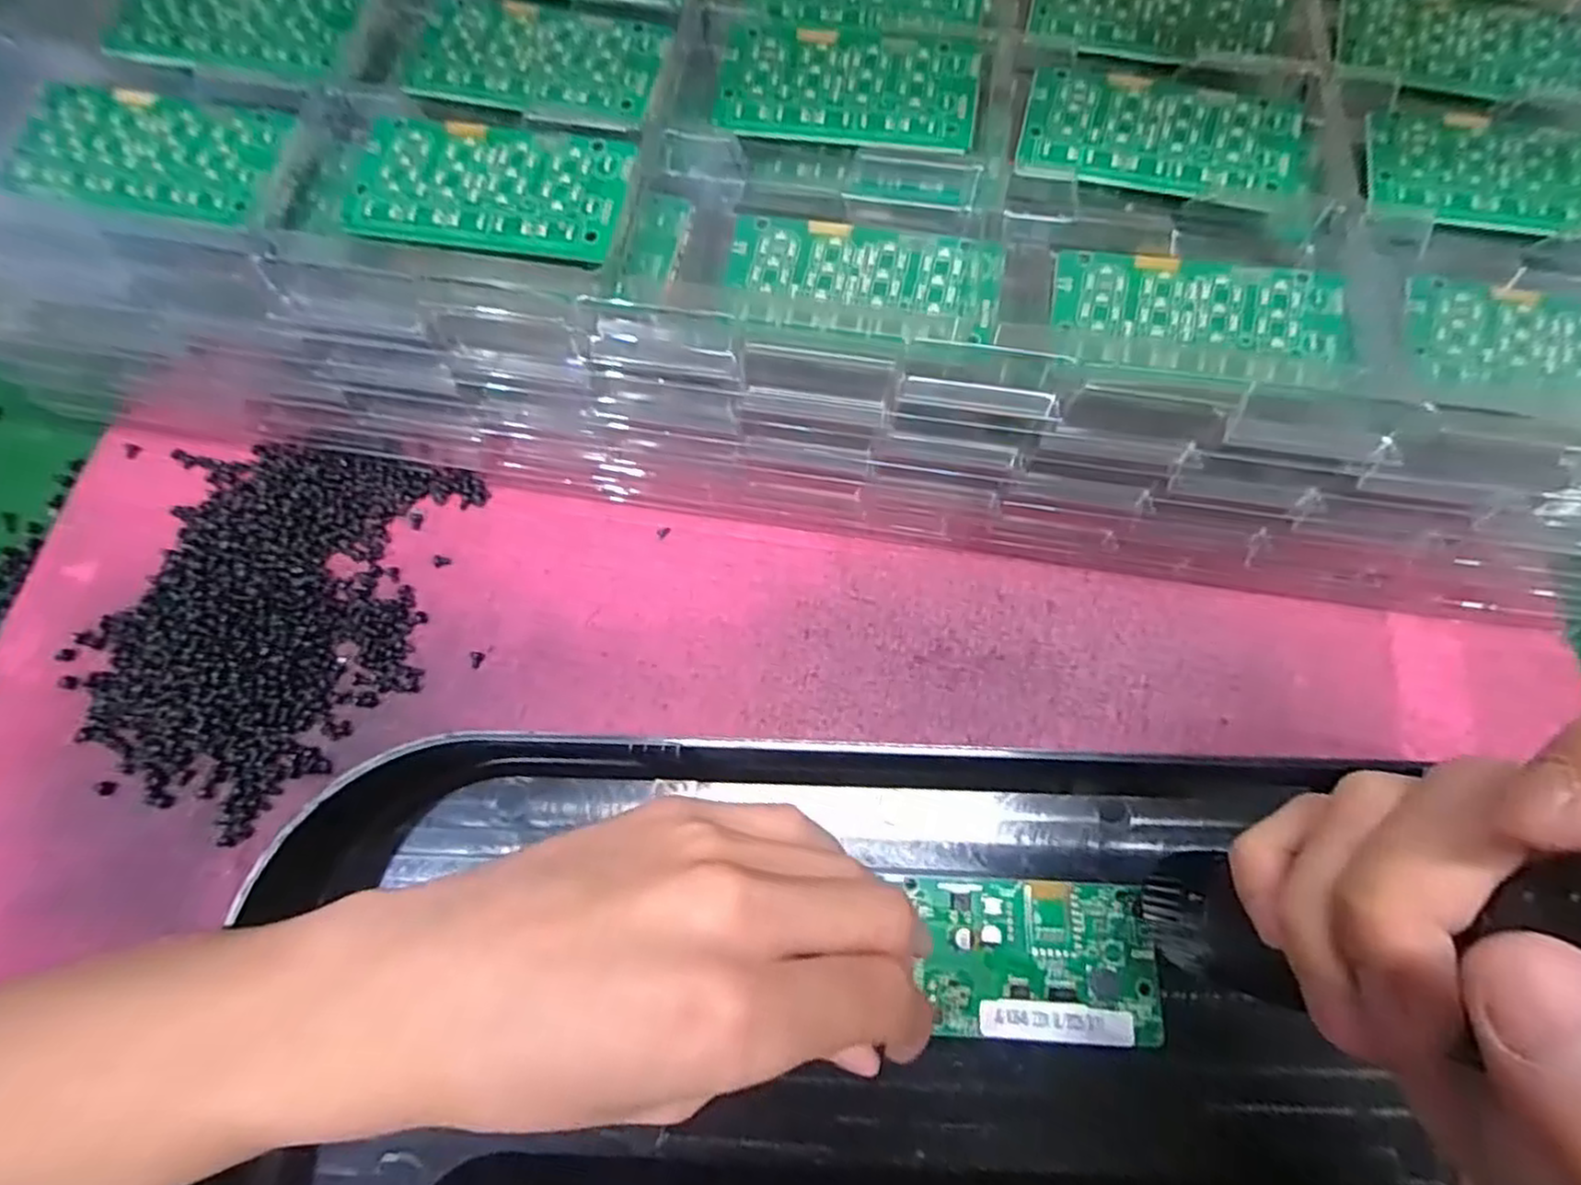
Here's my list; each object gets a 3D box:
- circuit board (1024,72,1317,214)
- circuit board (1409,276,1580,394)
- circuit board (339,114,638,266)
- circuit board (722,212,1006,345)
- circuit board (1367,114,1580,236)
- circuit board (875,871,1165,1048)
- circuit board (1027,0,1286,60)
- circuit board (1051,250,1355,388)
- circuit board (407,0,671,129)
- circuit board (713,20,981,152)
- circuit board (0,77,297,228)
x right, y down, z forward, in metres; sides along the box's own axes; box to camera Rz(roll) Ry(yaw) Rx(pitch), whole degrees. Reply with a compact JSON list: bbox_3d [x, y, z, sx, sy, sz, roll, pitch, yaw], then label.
[{"bbox_3d":[0.134,-0.164,0.263,0.097,0.007,0.046,14,70,4],"label":"circuit board"},{"bbox_3d":[0.255,-0.084,0.244,0.090,0.010,0.040,8,70,2],"label":"circuit board"},{"bbox_3d":[-0.101,-0.137,0.247,0.090,0.005,0.048,10,70,3],"label":"circuit board"},{"bbox_3d":[0.025,-0.108,0.253,0.092,0.008,0.042,10,70,2],"label":"circuit board"},{"bbox_3d":[0.252,-0.146,0.258,0.094,0.008,0.052,10,70,2],"label":"circuit board"},{"bbox_3d":[0.080,0.121,0.243,0.082,0.007,0.047,3,70,0],"label":"circuit board"},{"bbox_3d":[0.143,-0.225,0.288,0.094,0.009,0.056,12,70,3],"label":"circuit board"},{"bbox_3d":[0.138,-0.094,0.248,0.094,0.004,0.042,9,77,6],"label":"circuit board"},{"bbox_3d":[-0.093,-0.198,0.271,0.092,0.006,0.051,14,70,4],"label":"circuit board"},{"bbox_3d":[0.021,-0.186,0.269,0.092,0.007,0.046,9,70,2],"label":"circuit board"},{"bbox_3d":[-0.219,-0.148,0.247,0.092,0.005,0.050,13,70,3],"label":"circuit board"}]

